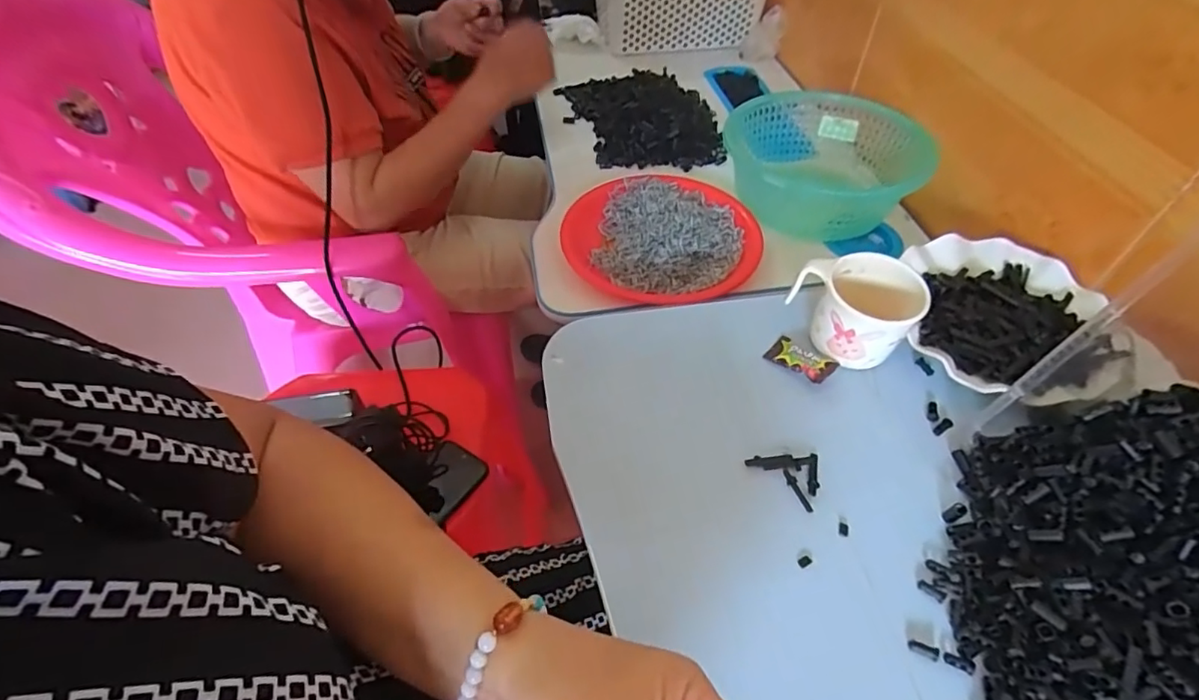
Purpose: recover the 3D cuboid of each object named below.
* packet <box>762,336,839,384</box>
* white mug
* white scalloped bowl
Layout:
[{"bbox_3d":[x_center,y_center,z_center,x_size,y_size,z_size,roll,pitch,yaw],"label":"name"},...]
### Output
[{"bbox_3d":[0.170,0.005,0.474,0.054,0.012,0.032,32,58,24],"label":"packet"},{"bbox_3d":[0.210,-0.036,0.466,0.071,0.066,0.095,-36,59,-26],"label":"white mug"},{"bbox_3d":[0.356,-0.030,0.494,0.161,0.035,0.181,11,51,10],"label":"white scalloped bowl"}]

